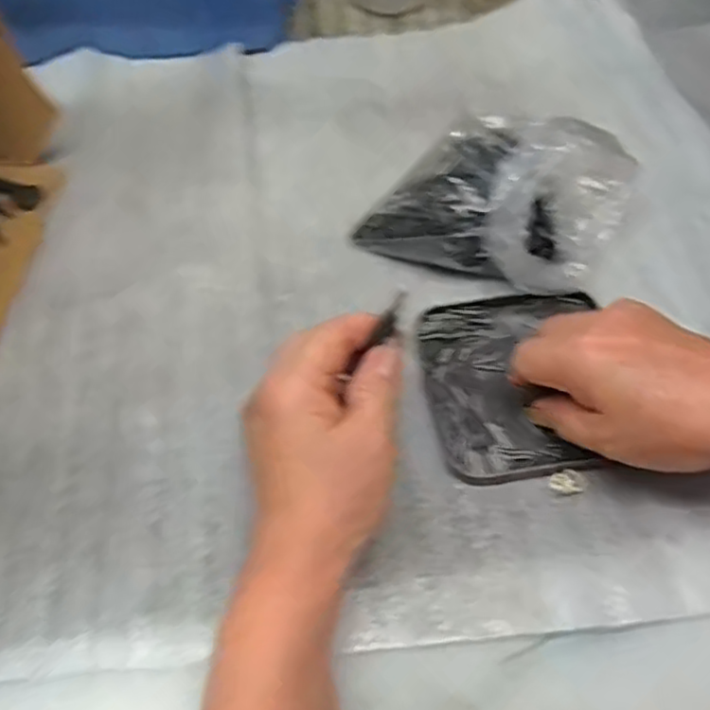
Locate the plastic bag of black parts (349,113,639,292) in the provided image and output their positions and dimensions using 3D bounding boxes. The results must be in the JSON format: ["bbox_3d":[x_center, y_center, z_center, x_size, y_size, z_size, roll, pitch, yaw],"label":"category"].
[{"bbox_3d":[0.078,-0.090,0.397,0.138,0.075,0.090,18,60,10],"label":"plastic bag of black parts"}]

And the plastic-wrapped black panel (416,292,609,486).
[{"bbox_3d":[0.084,0.015,0.372,0.095,0.011,0.102,-8,59,-5],"label":"plastic-wrapped black panel"}]

